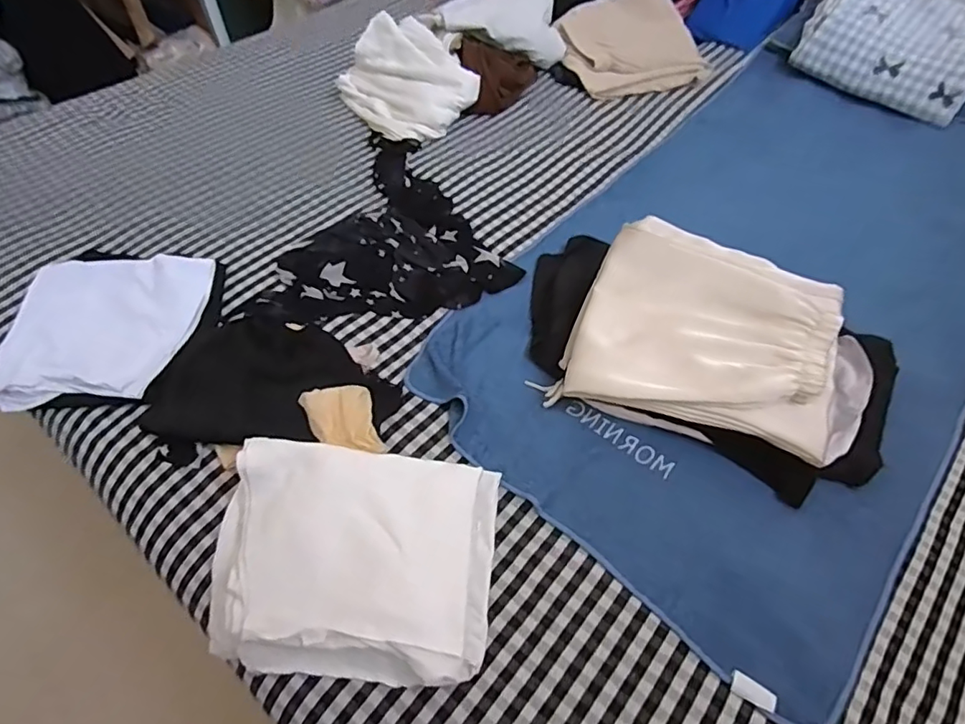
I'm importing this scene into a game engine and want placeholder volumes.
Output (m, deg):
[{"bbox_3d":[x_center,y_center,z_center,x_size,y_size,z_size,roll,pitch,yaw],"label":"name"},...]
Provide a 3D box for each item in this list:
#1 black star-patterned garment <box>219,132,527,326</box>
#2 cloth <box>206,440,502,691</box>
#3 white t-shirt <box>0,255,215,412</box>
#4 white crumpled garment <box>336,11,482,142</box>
[{"bbox_3d":[-0.175,-0.268,0.999,0.417,0.043,0.496,-7,52,-2],"label":"black star-patterned garment"},{"bbox_3d":[-0.143,0.210,0.605,0.303,0.082,0.220,2,52,4],"label":"cloth"},{"bbox_3d":[-0.567,-0.044,0.839,0.292,0.067,0.256,1,52,4],"label":"white t-shirt"},{"bbox_3d":[-0.168,-0.613,1.212,0.228,0.121,0.308,-32,57,-20],"label":"white crumpled garment"}]

